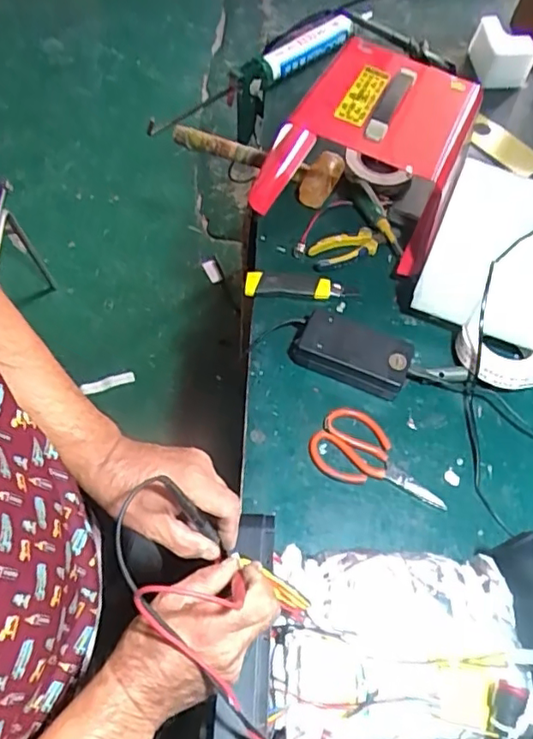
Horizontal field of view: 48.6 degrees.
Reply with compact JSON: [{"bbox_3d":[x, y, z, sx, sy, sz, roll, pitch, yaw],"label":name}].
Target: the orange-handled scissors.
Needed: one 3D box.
[{"bbox_3d":[0.149,0.111,0.761,0.179,0.010,0.102,20,63,8],"label":"orange-handled scissors"}]

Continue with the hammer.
[{"bbox_3d":[-0.029,-0.337,0.928,0.283,0.086,0.062,26,64,11],"label":"hammer"}]

